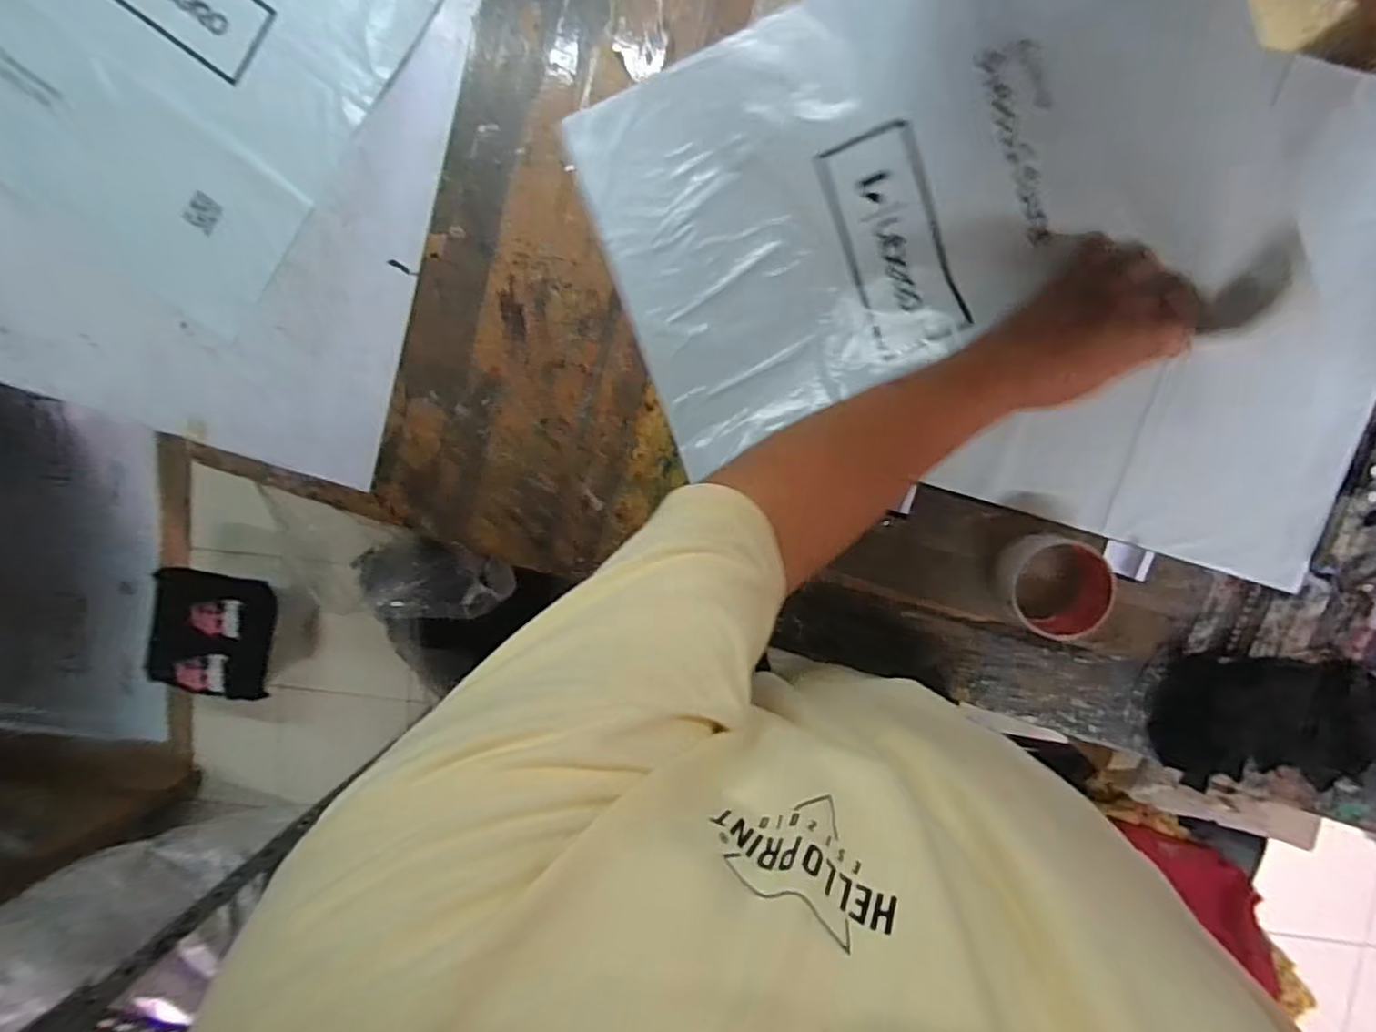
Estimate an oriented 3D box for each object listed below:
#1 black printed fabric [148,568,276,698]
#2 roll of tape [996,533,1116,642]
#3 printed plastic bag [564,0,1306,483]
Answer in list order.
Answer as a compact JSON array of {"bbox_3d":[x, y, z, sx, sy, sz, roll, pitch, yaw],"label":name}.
[{"bbox_3d":[-0.933,0.227,1.300,0.207,0.041,0.274,8,115,-34],"label":"black printed fabric"},{"bbox_3d":[0.308,0.060,0.559,0.077,0.050,0.084,0,96,2],"label":"roll of tape"},{"bbox_3d":[0.172,-0.270,0.527,0.485,0.076,0.310,-21,95,4],"label":"printed plastic bag"}]

